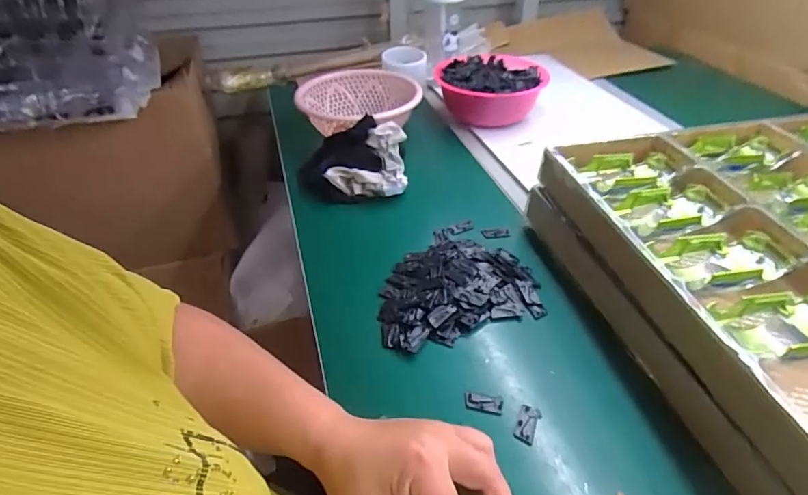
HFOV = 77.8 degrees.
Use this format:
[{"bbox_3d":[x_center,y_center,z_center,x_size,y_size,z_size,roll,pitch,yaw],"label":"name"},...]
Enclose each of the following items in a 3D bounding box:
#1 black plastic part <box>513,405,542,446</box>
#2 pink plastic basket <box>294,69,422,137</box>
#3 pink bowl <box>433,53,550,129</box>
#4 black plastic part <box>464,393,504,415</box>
[{"bbox_3d":[0.108,0.156,0.440,0.018,0.005,0.034,19,42,22],"label":"black plastic part"},{"bbox_3d":[-0.075,-0.230,0.869,0.203,0.080,0.231,-9,39,-11],"label":"pink plastic basket"},{"bbox_3d":[0.154,-0.275,0.902,0.188,0.087,0.175,-5,39,-6],"label":"pink bowl"},{"bbox_3d":[0.073,0.142,0.458,0.034,0.005,0.017,9,39,11],"label":"black plastic part"}]

